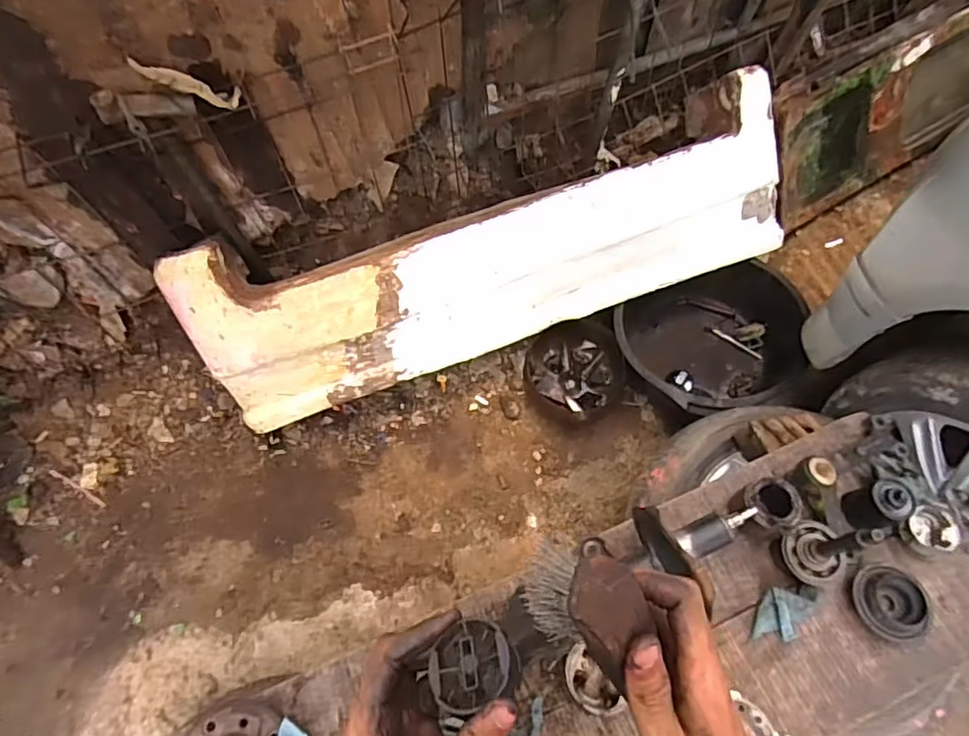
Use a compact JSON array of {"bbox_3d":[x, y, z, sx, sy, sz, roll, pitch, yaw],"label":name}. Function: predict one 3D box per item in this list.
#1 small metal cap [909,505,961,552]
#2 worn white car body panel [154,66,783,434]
[{"bbox_3d":[0.636,0.229,0.839,0.060,0.036,0.065,-5,59,-1],"label":"small metal cap"},{"bbox_3d":[0.030,-0.274,1.369,1.386,0.492,0.213,-16,34,-10],"label":"worn white car body panel"}]

